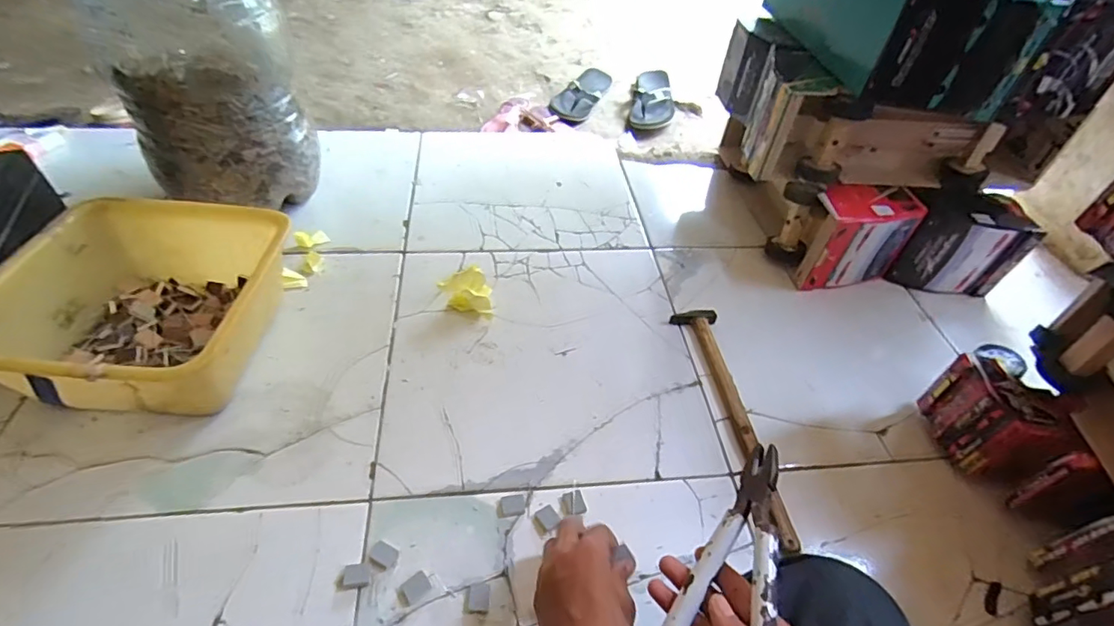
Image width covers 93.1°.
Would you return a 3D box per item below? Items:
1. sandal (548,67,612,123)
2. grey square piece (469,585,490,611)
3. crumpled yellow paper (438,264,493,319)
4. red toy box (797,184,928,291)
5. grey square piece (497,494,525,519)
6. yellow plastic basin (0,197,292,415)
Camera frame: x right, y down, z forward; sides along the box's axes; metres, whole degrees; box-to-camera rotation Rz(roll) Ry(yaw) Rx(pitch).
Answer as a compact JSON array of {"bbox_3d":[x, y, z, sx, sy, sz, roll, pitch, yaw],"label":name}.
[{"bbox_3d":[0.061,-0.568,1.369,0.106,0.045,0.250,25,49,17],"label":"sandal"},{"bbox_3d":[-0.073,0.269,0.498,0.019,0.004,0.021,2,46,-6],"label":"grey square piece"},{"bbox_3d":[-0.126,-0.024,0.734,0.064,0.047,0.061,-11,49,-17],"label":"crumpled yellow paper"},{"bbox_3d":[0.456,-0.116,0.817,0.157,0.137,0.081,-7,48,-14],"label":"red toy box"},{"bbox_3d":[-0.049,0.205,0.560,0.029,0.004,0.022,-3,47,-10],"label":"grey square piece"},{"bbox_3d":[-0.479,-0.004,0.624,0.257,0.125,0.269,6,46,-2],"label":"yellow plastic basin"}]

